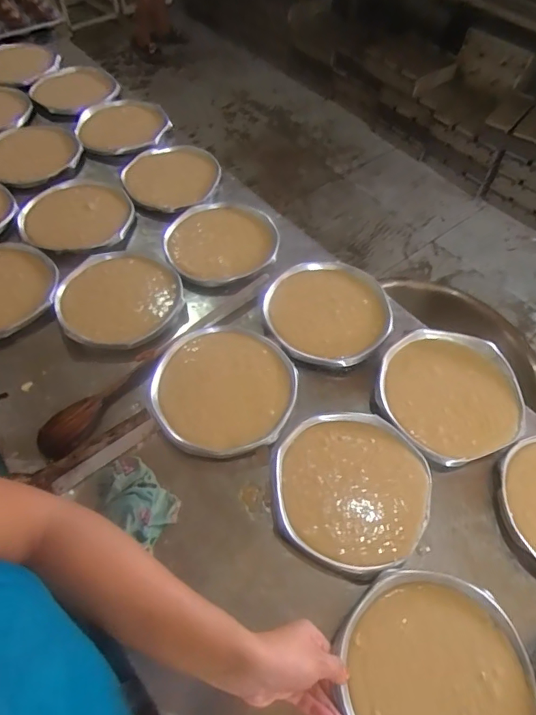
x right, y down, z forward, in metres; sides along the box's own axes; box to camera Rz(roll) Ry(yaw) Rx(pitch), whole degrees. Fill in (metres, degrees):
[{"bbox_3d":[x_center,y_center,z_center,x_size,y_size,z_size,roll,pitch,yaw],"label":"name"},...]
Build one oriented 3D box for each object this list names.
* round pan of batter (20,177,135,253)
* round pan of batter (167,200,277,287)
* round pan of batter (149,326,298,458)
[{"bbox_3d":[-0.360,-0.256,0.892,0.203,0.050,0.203,1,56,-2],"label":"round pan of batter"},{"bbox_3d":[-0.083,-0.210,0.838,0.188,0.034,0.200,1,56,-2],"label":"round pan of batter"},{"bbox_3d":[-0.061,0.040,0.661,0.193,0.023,0.194,1,56,-2],"label":"round pan of batter"}]

